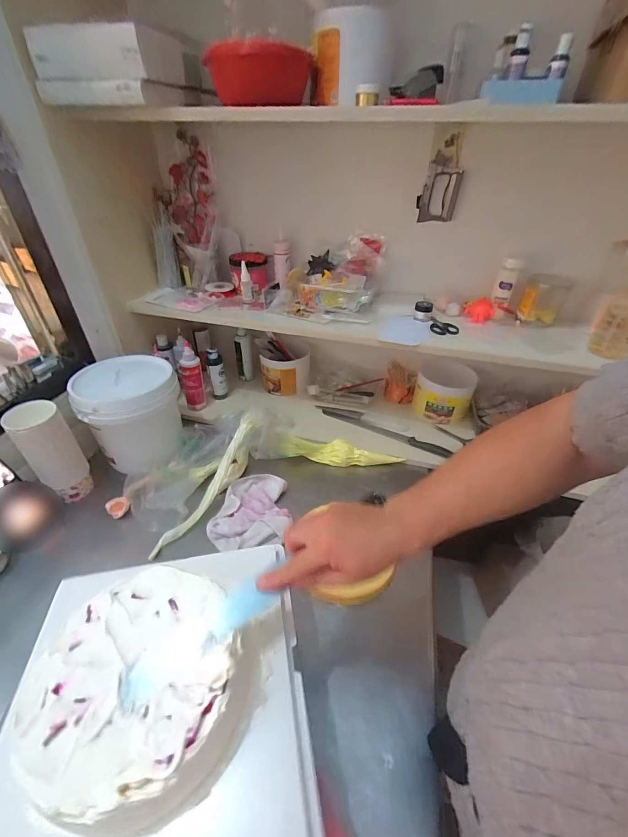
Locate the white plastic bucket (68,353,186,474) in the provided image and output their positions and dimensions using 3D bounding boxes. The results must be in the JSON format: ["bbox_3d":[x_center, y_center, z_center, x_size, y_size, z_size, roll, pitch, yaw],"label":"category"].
[{"bbox_3d":[-0.393,-0.017,0.771,0.178,0.185,0.187,0,37,0],"label":"white plastic bucket"}]

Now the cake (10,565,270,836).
[{"bbox_3d":[-0.154,0.244,0.322,0.187,0.073,0.183,14,39,16],"label":"cake"}]

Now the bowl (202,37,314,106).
[{"bbox_3d":[-0.086,-0.539,0.546,0.156,0.057,0.132,-3,37,-5],"label":"bowl"}]

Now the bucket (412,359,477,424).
[{"bbox_3d":[0.345,-0.071,0.924,0.144,0.122,0.125,14,39,17],"label":"bucket"}]

